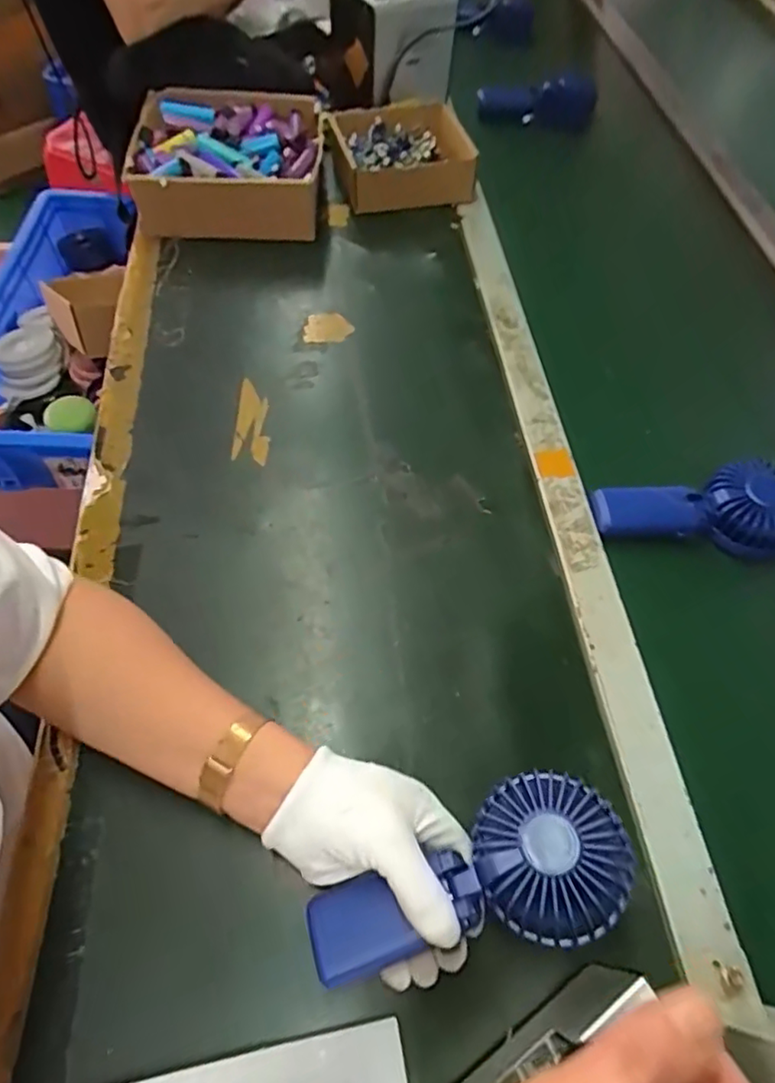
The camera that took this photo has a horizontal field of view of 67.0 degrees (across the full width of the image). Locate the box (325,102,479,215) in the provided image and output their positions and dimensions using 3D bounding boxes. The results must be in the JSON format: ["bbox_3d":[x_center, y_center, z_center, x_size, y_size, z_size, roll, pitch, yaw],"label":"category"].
[{"bbox_3d":[0.017,-0.505,0.779,0.177,0.060,0.172,-11,60,-8],"label":"box"}]

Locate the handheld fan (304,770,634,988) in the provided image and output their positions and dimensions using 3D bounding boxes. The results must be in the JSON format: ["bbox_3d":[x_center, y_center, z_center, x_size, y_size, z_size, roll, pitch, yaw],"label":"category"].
[{"bbox_3d":[0.045,0.193,0.329,0.177,0.033,0.078,-24,61,3],"label":"handheld fan"}]

